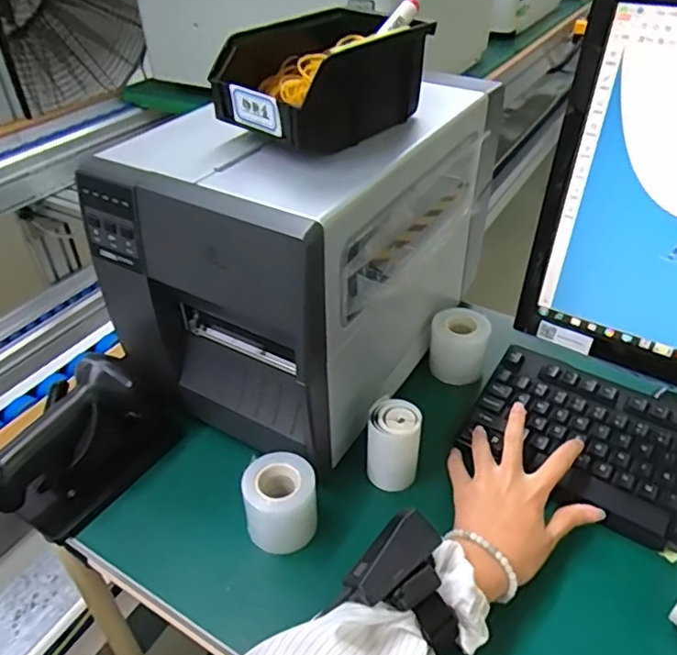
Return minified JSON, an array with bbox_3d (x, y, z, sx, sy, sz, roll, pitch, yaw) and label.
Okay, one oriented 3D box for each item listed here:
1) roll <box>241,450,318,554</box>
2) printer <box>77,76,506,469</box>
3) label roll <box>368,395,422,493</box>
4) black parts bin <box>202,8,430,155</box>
[{"bbox_3d":[-0.050,0.150,0.503,0.059,0.064,0.056,-1,39,0],"label":"roll"},{"bbox_3d":[-0.018,-0.088,0.621,0.231,0.264,0.384,22,44,26],"label":"printer"},{"bbox_3d":[0.050,0.108,0.540,0.045,0.077,0.044,-1,39,0],"label":"label roll"},{"bbox_3d":[-0.011,-0.214,0.501,0.112,0.073,0.179,29,47,31],"label":"black parts bin"}]

